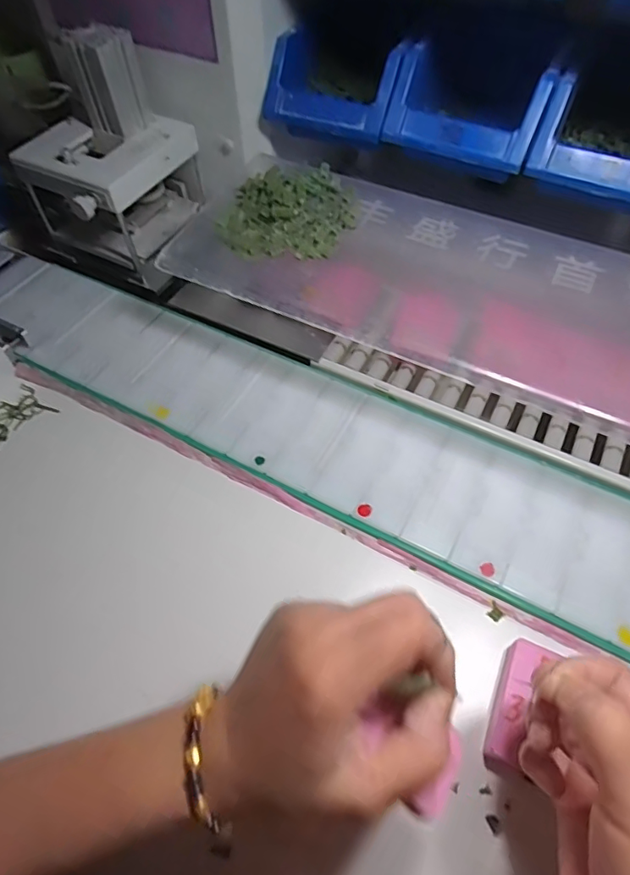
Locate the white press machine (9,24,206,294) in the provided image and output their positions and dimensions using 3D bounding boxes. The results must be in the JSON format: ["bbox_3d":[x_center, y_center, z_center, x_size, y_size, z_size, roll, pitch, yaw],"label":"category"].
[{"bbox_3d":[-0.207,-0.277,0.514,0.131,0.178,0.158,19,59,13],"label":"white press machine"}]

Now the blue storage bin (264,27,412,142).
[{"bbox_3d":[0.028,-0.337,0.490,0.125,0.071,0.115,20,58,13],"label":"blue storage bin"}]

